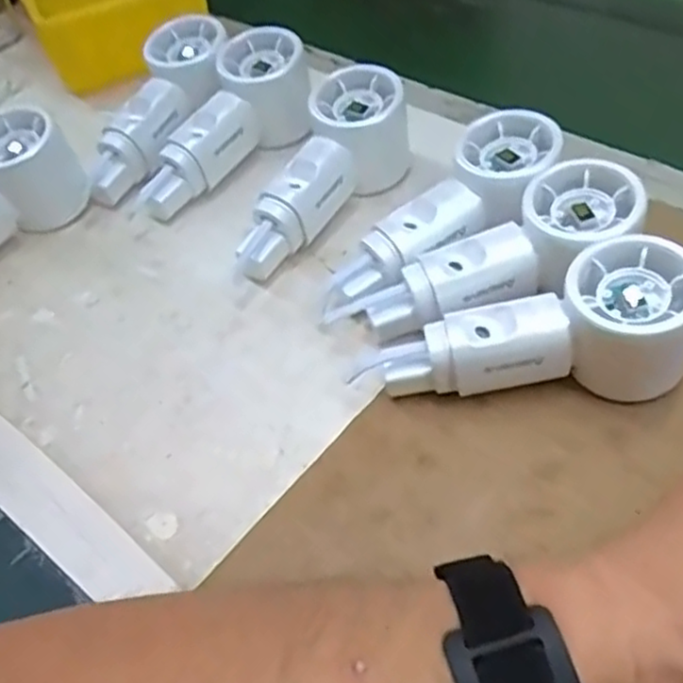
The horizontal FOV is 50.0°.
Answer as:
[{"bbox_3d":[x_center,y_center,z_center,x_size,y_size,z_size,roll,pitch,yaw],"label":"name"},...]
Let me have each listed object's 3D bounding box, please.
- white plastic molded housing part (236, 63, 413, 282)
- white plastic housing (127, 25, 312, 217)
[{"bbox_3d":[-0.015,-0.095,0.448,0.053,0.059,0.154,28,71,26],"label":"white plastic molded housing part"},{"bbox_3d":[-0.080,-0.138,0.489,0.056,0.059,0.156,30,74,28],"label":"white plastic housing"}]

